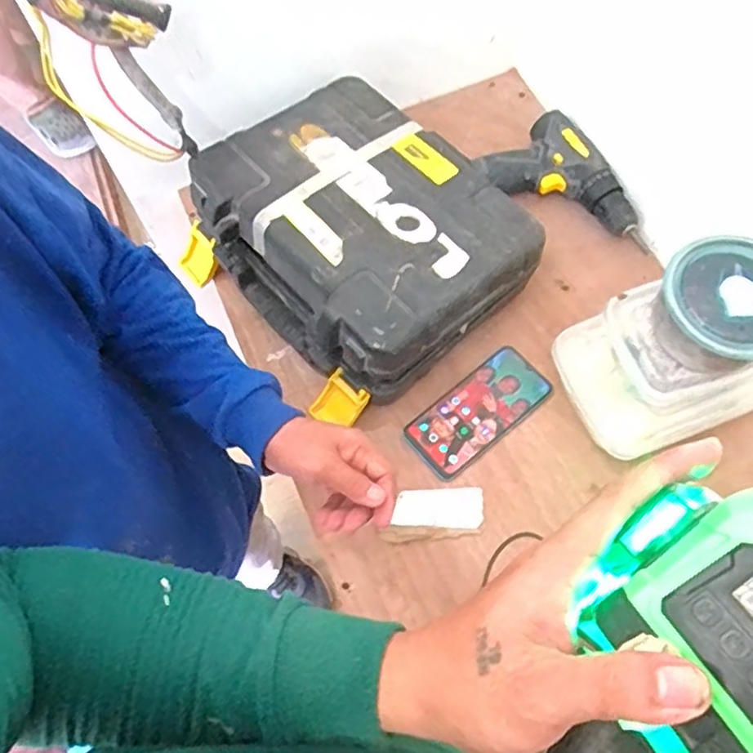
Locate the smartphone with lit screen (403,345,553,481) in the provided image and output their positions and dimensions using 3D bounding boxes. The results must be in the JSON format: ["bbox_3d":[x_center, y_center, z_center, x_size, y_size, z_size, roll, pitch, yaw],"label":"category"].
[{"bbox_3d":[0.110,0.036,0.697,0.158,0.010,0.075,-38,70,-14],"label":"smartphone with lit screen"}]

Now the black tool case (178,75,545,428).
[{"bbox_3d":[-0.017,-0.154,0.716,0.270,0.136,0.321,-40,71,-14],"label":"black tool case"}]

